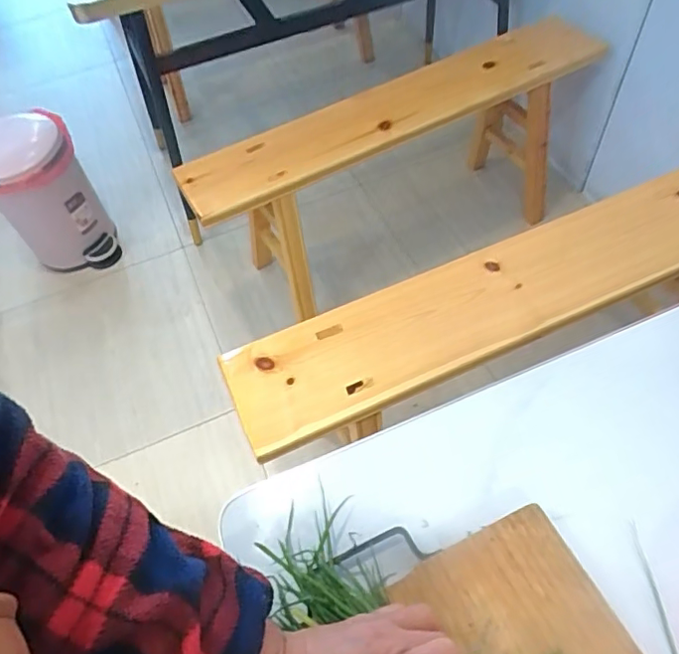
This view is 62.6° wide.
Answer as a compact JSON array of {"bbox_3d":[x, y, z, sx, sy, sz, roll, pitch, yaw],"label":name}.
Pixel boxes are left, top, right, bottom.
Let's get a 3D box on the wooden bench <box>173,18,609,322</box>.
[{"bbox_3d":[0.163,-0.396,1.397,1.052,0.428,0.233,-26,58,-12],"label":"wooden bench"}]

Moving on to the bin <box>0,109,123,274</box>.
[{"bbox_3d":[-0.753,-0.321,1.452,0.238,0.366,0.238,-31,59,-15],"label":"bin"}]

